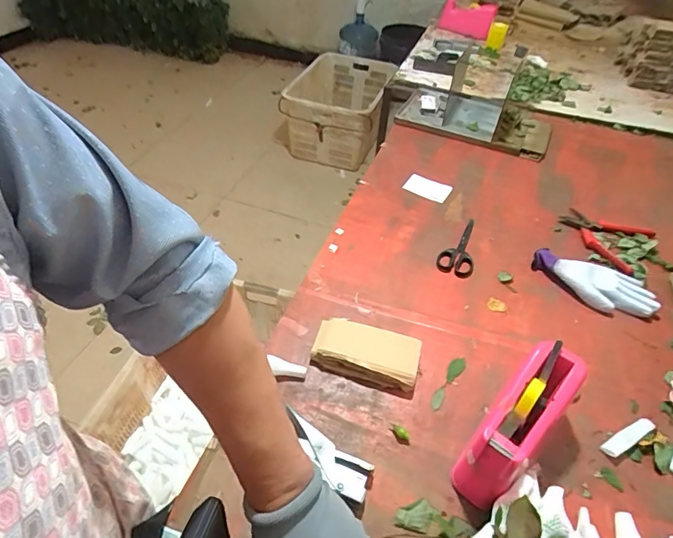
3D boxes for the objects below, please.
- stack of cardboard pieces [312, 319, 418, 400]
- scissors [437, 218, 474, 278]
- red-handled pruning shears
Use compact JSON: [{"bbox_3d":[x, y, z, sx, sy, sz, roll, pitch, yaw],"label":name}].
[{"bbox_3d":[0.045,0.125,0.680,0.152,0.030,0.086,17,47,12],"label":"stack of cardboard pieces"},{"bbox_3d":[0.239,-0.045,0.879,0.064,0.010,0.164,19,47,14],"label":"scissors"},{"bbox_3d":[0.527,-0.069,0.919,0.161,0.014,0.154,34,53,26],"label":"red-handled pruning shears"}]

